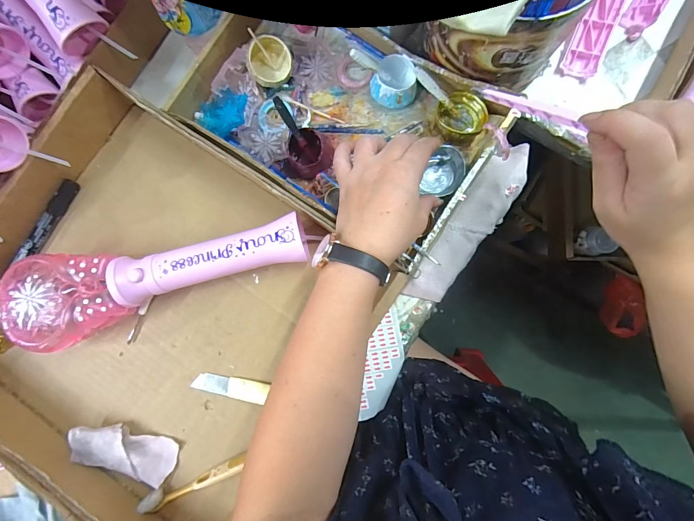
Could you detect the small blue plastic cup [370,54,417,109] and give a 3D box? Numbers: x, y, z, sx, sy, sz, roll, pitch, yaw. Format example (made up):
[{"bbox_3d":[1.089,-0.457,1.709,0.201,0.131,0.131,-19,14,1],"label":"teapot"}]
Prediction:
[{"bbox_3d":[0.048,-0.179,0.356,0.042,0.036,0.044,0,85,4],"label":"small blue plastic cup"}]

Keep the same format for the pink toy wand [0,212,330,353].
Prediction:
[{"bbox_3d":[-0.188,0.009,0.342,0.299,0.073,0.078,-20,85,1],"label":"pink toy wand"}]

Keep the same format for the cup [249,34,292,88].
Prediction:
[{"bbox_3d":[-0.081,-0.209,0.374,0.043,0.035,0.041,0,85,4],"label":"cup"}]

